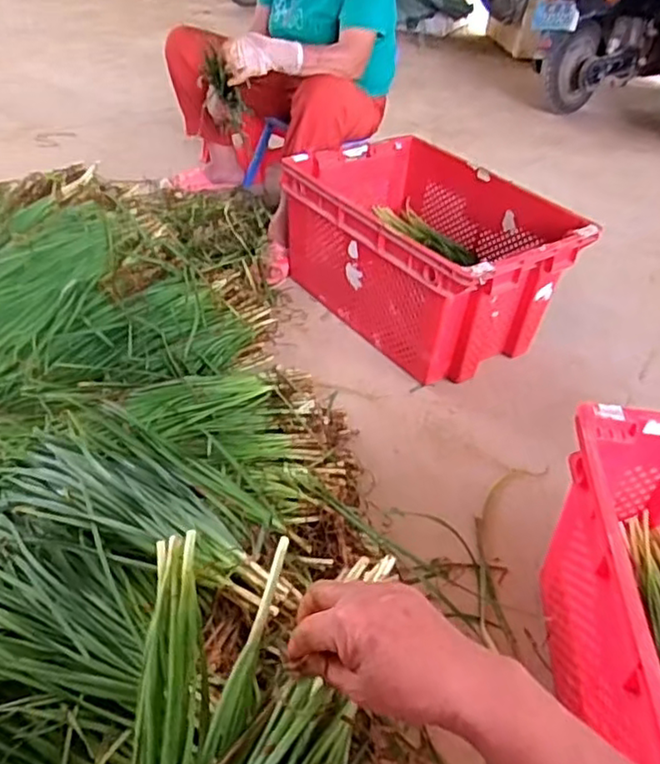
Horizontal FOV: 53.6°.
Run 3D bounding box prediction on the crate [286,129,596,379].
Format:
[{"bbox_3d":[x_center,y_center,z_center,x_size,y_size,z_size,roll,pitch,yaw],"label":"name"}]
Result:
[{"bbox_3d":[0.206,-0.273,1.436,0.365,0.305,0.556,-26,49,-32],"label":"crate"}]

